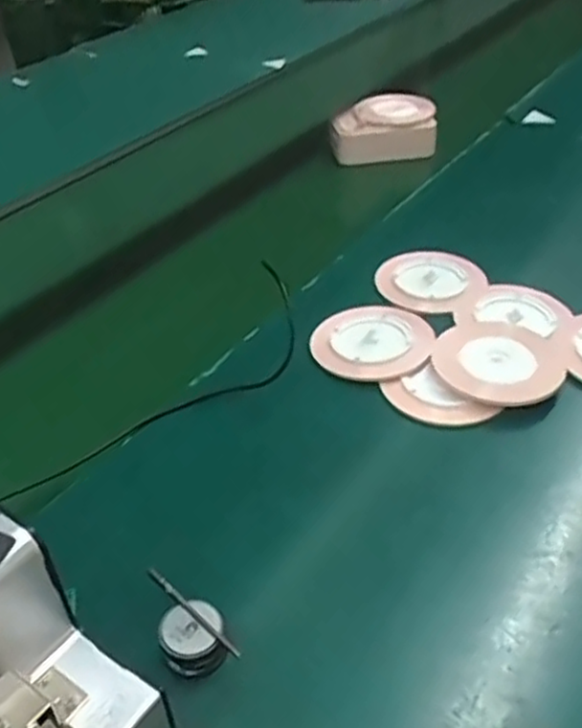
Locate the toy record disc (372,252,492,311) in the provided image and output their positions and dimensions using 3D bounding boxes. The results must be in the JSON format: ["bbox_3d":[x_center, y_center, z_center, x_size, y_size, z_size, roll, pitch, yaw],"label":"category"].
[{"bbox_3d":[0.134,-0.080,0.702,0.100,0.008,0.093,-1,40,0],"label":"toy record disc"}]

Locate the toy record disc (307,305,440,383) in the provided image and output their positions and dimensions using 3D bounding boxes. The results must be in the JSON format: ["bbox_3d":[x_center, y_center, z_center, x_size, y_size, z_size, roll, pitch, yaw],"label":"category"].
[{"bbox_3d":[0.072,-0.021,0.624,0.095,0.008,0.098,-1,40,0],"label":"toy record disc"}]

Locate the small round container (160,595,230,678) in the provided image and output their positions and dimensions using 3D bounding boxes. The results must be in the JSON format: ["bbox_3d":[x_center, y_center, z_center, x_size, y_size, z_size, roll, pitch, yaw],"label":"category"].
[{"bbox_3d":[-0.055,0.158,0.420,0.033,0.032,0.035,-1,40,0],"label":"small round container"}]

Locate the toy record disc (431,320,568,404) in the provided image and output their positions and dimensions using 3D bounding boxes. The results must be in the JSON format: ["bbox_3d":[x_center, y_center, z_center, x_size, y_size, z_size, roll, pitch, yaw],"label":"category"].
[{"bbox_3d":[0.166,-0.001,0.596,0.100,0.012,0.098,-1,40,0],"label":"toy record disc"}]

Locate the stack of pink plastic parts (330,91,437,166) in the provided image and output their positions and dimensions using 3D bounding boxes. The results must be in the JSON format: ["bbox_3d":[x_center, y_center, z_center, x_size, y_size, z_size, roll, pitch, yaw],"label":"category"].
[{"bbox_3d":[0.116,-0.311,0.968,0.130,0.055,0.096,-8,41,-8],"label":"stack of pink plastic parts"}]

